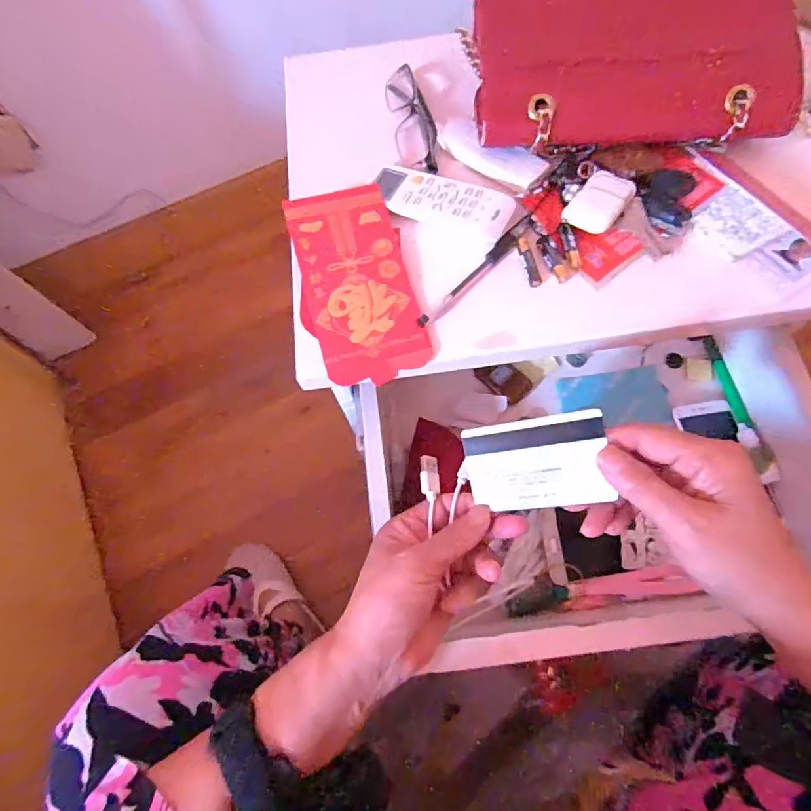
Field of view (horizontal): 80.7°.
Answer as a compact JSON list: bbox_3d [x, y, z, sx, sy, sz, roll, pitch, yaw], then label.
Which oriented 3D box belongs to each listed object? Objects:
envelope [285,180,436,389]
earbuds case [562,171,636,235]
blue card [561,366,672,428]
[{"bbox_3d":[-0.041,-0.100,0.387,0.087,0.010,0.173,-13,74,-3],"label":"envelope"},{"bbox_3d":[0.157,-0.162,0.389,0.038,0.020,0.053,35,74,15],"label":"earbuds case"},{"bbox_3d":[0.220,-0.009,0.502,0.105,0.010,0.067,-6,58,6],"label":"blue card"}]

